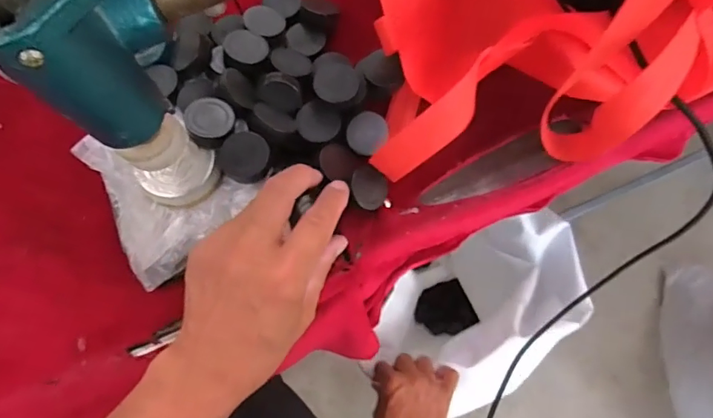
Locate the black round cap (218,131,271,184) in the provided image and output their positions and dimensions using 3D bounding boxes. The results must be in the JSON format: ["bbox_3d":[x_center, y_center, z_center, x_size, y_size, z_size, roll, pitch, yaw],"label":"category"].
[{"bbox_3d":[-0.075,-0.034,0.320,0.033,0.016,0.033,41,82,-2],"label":"black round cap"}]

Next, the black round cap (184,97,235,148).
[{"bbox_3d":[-0.100,-0.061,0.326,0.032,0.008,0.033,0,74,0],"label":"black round cap"}]

